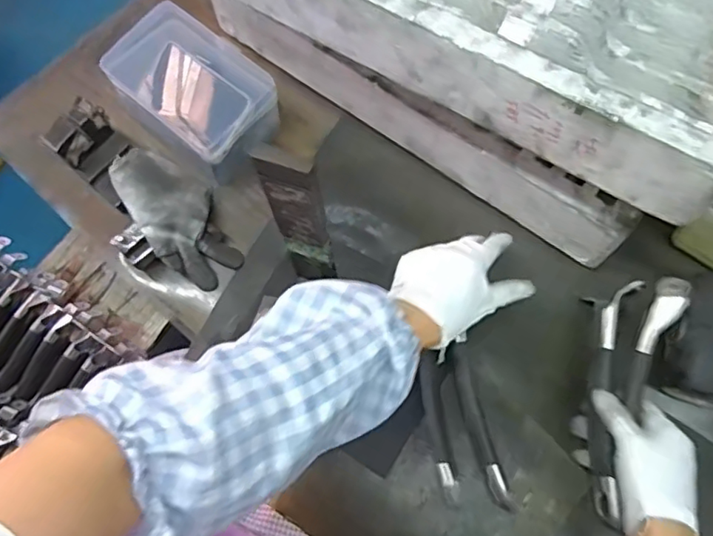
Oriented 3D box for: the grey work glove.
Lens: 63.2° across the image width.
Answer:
[{"bbox_3d":[-0.187,-0.055,0.606,0.079,0.075,0.146,-32,71,-10],"label":"grey work glove"}]

